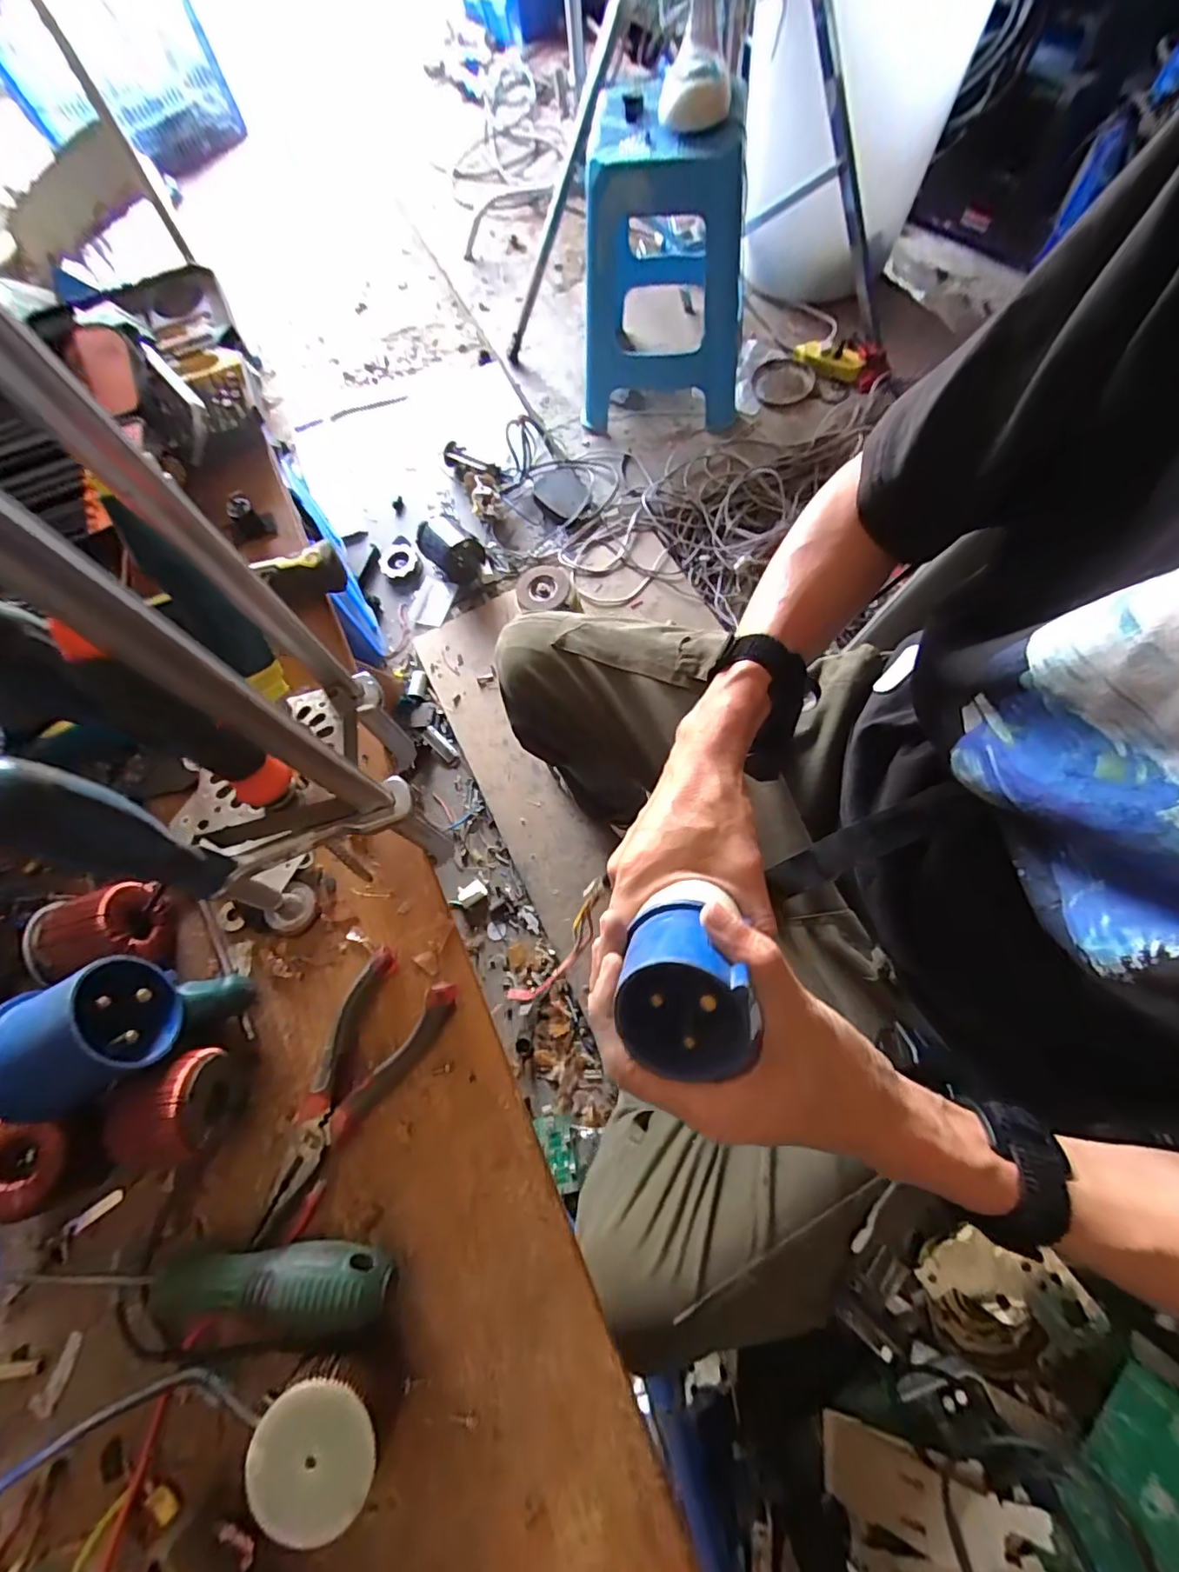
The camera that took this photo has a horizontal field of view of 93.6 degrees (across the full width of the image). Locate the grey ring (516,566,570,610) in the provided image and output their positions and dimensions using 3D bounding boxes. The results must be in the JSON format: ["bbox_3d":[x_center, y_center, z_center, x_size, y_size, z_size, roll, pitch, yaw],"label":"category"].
[{"bbox_3d":[-0.076,-0.327,0.913,0.088,0.022,0.068,-15,95,-2],"label":"grey ring"}]

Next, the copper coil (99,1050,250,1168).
[{"bbox_3d":[-0.210,0.165,0.288,0.041,0.052,0.049,-2,71,2],"label":"copper coil"}]

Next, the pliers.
[{"bbox_3d":[-0.135,0.167,0.302,0.054,0.016,0.146,29,75,12],"label":"pliers"}]

